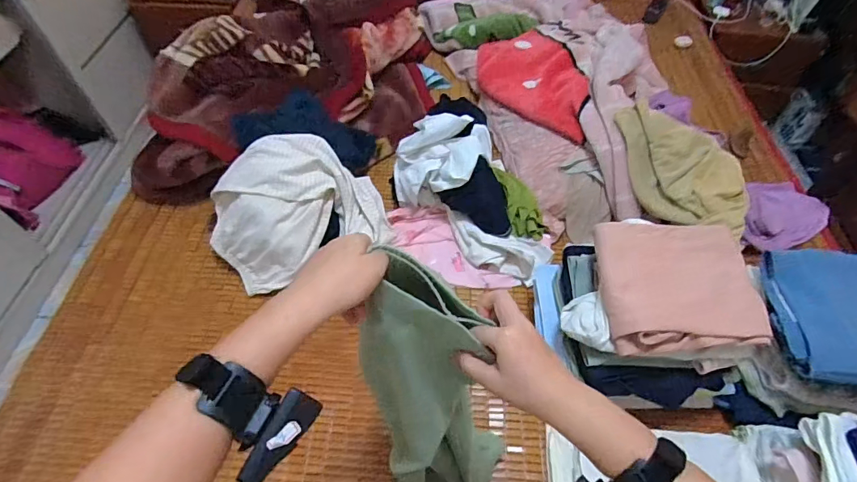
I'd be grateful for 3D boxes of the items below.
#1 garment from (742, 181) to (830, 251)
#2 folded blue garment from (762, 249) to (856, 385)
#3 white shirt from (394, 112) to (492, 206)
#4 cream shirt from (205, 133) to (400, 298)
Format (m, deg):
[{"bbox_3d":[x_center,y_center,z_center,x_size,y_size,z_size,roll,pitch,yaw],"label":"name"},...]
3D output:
[{"bbox_3d":[0.871,-0.058,1.113,0.252,0.066,0.161,-2,54,-4],"label":"garment"},{"bbox_3d":[0.726,0.120,0.760,0.267,0.079,0.230,3,54,-1],"label":"folded blue garment"},{"bbox_3d":[0.035,-0.188,1.073,0.230,0.186,0.193,-3,54,-5],"label":"white shirt"},{"bbox_3d":[-0.286,-0.072,0.986,0.374,0.201,0.241,-18,57,-15],"label":"cream shirt"}]

